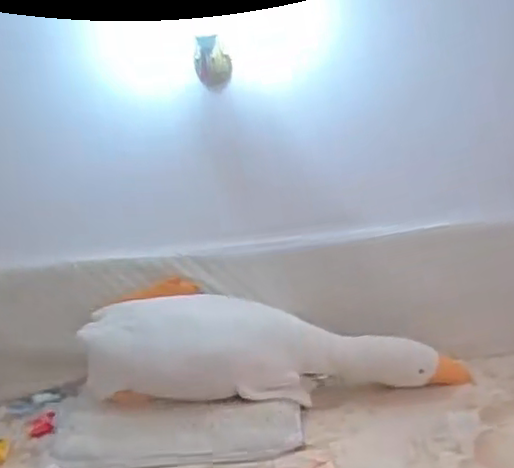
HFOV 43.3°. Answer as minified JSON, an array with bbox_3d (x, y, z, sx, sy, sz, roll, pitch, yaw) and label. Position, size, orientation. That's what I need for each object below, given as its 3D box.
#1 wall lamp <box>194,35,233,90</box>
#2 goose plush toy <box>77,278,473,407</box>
[{"bbox_3d":[-0.126,-0.499,1.875,0.105,0.145,0.092,-7,17,-3],"label":"wall lamp"},{"bbox_3d":[0.040,0.321,1.901,1.046,0.338,0.283,-2,17,14],"label":"goose plush toy"}]

